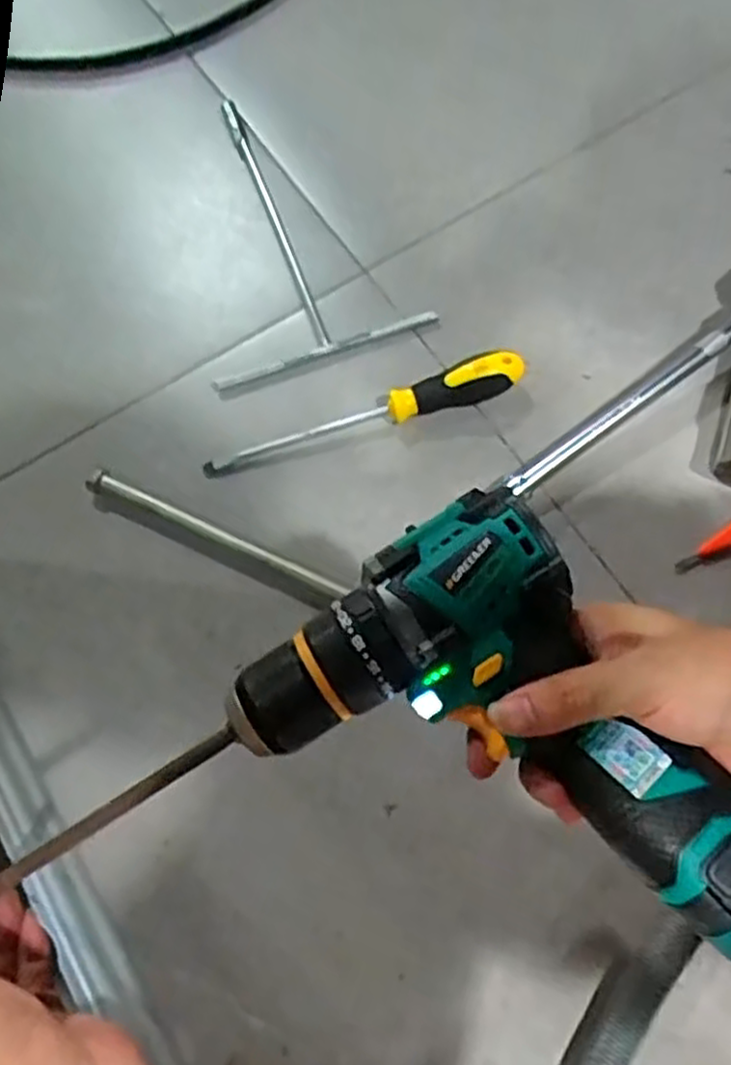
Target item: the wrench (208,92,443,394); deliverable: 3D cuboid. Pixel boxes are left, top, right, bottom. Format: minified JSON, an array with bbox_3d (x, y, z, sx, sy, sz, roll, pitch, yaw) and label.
[{"bbox_3d":[-0.075,-0.267,0.670,0.180,0.013,0.289,-19,69,-5],"label":"wrench"}]

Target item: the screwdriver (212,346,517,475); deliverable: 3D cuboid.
[{"bbox_3d":[-0.003,-0.091,0.585,0.244,0.035,0.030,-15,69,-3],"label":"screwdriver"}]

